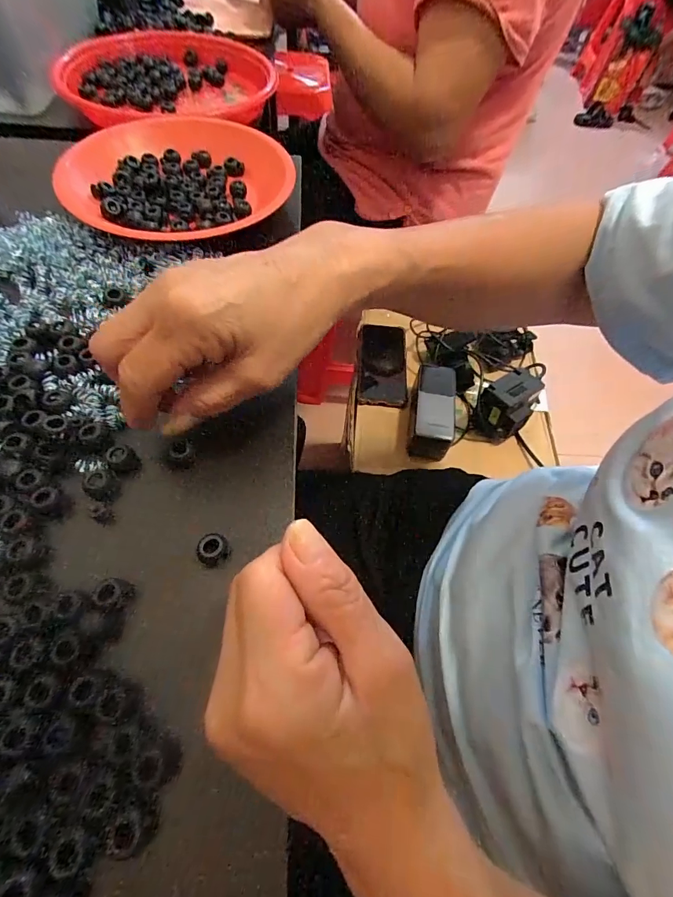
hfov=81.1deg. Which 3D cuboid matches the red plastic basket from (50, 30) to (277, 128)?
[{"bbox_3d":[-0.201,-0.465,0.482,0.231,0.043,0.217,-11,62,-11],"label":"red plastic basket"}]

